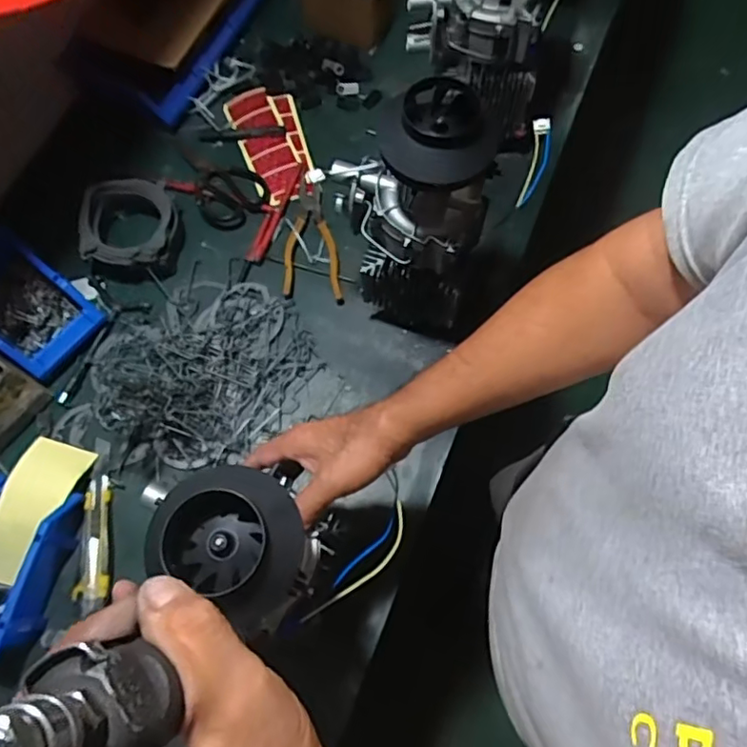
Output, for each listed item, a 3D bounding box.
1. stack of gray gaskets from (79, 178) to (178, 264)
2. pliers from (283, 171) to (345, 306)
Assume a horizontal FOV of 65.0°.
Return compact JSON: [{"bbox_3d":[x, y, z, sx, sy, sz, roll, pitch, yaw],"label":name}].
[{"bbox_3d":[-0.335,-0.200,0.815,0.126,0.059,0.134,-13,69,-3],"label":"stack of gray gaskets"},{"bbox_3d":[-0.088,-0.201,0.842,0.079,0.016,0.213,-3,69,1],"label":"pliers"}]

